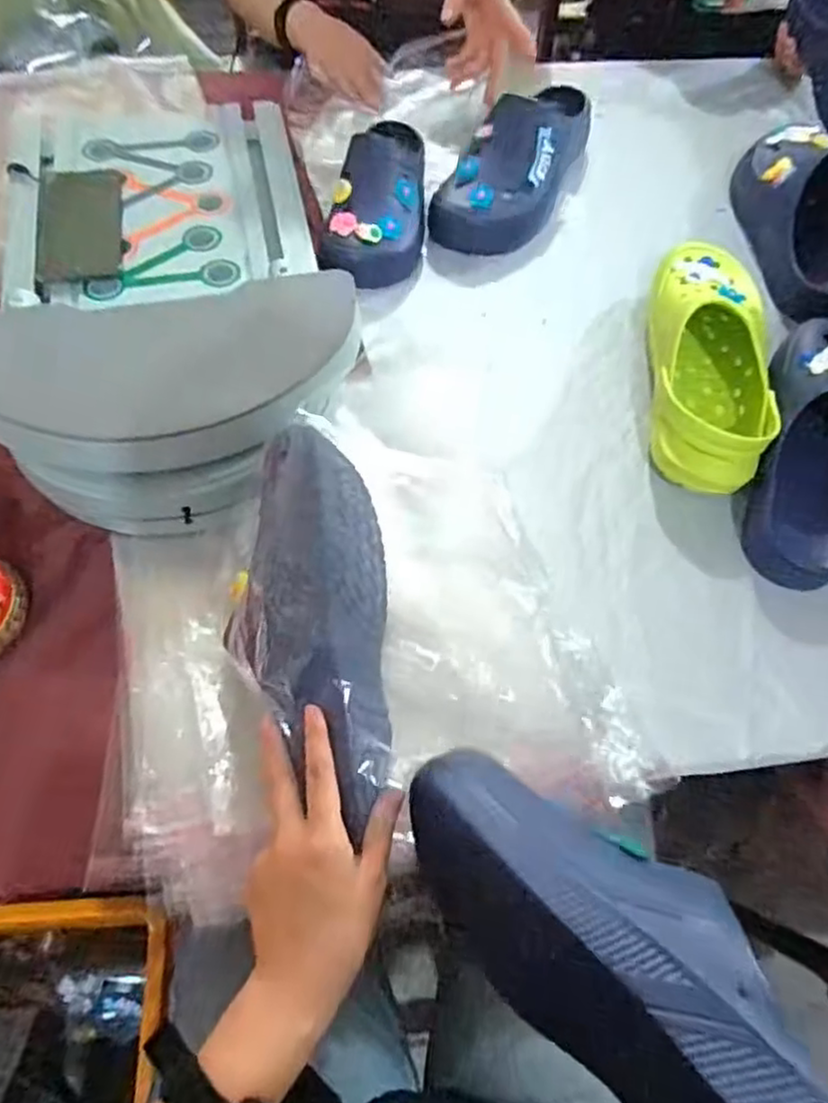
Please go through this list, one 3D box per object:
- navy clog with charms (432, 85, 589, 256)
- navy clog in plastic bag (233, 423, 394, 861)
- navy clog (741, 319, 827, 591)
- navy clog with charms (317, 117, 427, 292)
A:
[{"bbox_3d":[0.119,-0.440,0.758,0.105,0.086,0.248,27,64,11],"label":"navy clog with charms"},{"bbox_3d":[-0.068,0.050,0.483,0.104,0.107,0.258,-6,68,-6],"label":"navy clog in plastic bag"},{"bbox_3d":[0.366,-0.099,0.593,0.106,0.078,0.264,15,75,5],"label":"navy clog"},{"bbox_3d":[-0.031,-0.397,0.742,0.094,0.084,0.228,13,62,4],"label":"navy clog with charms"}]

